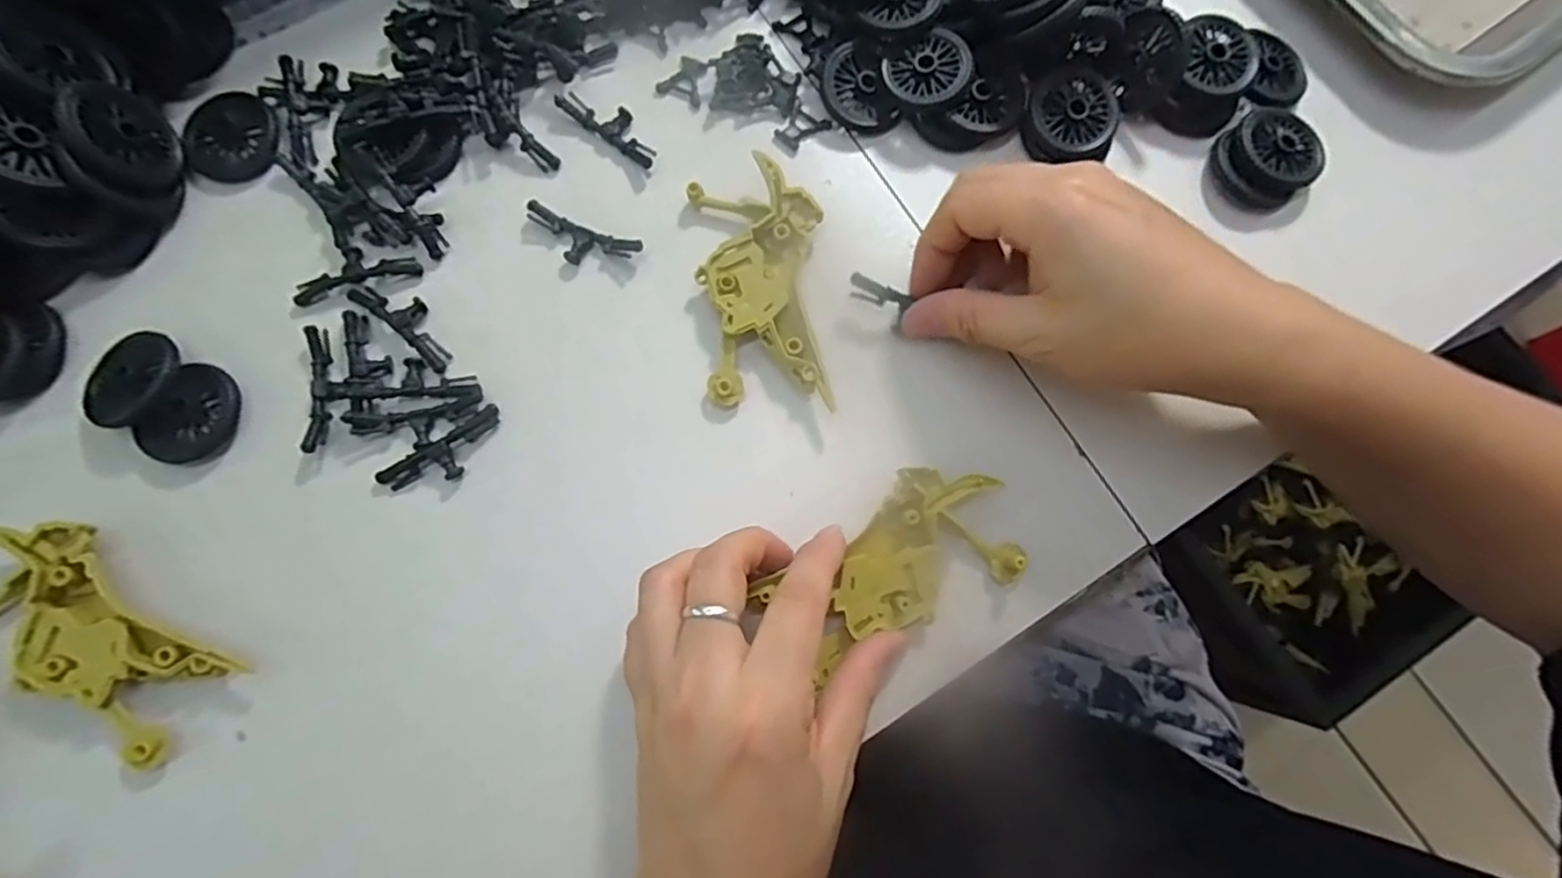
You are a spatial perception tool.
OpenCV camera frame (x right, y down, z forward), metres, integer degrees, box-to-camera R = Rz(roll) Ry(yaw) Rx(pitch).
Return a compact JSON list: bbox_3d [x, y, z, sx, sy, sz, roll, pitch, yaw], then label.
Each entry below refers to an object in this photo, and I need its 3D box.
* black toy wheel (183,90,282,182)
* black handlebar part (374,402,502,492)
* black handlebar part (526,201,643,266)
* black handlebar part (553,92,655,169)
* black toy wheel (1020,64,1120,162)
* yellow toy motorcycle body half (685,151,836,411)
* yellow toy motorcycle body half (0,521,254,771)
[{"bbox_3d":[-0.222,-0.124,0.282,0.035,0.005,0.036,0,78,-2],"label":"black toy wheel"},{"bbox_3d":[-0.125,0.007,0.258,0.048,0.006,0.017,-32,81,-8],"label":"black handlebar part"},{"bbox_3d":[-0.081,-0.079,0.278,0.048,0.008,0.017,22,78,3],"label":"black handlebar part"},{"bbox_3d":[-0.071,-0.132,0.290,0.048,0.007,0.016,36,79,6],"label":"black handlebar part"},{"bbox_3d":[0.122,-0.134,0.290,0.039,0.017,0.035,42,80,7],"label":"black toy wheel"},{"bbox_3d":[-0.008,-0.061,0.273,0.048,0.014,0.096,-7,78,-3],"label":"yellow toy motorcycle body half"},{"bbox_3d":[-0.234,0.066,0.235,0.094,0.014,0.046,33,79,5],"label":"yellow toy motorcycle body half"}]

